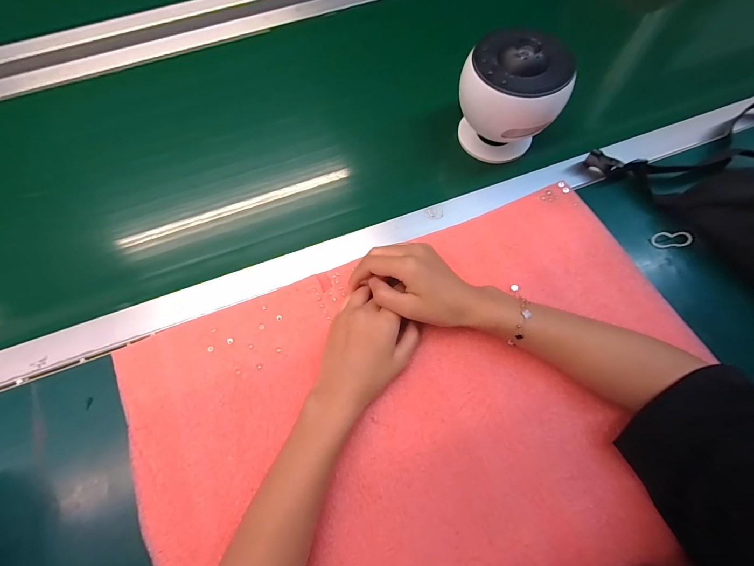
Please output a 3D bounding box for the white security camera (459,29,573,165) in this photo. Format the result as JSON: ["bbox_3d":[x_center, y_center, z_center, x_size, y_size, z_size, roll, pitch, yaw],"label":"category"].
[{"bbox_3d":[0.153,-0.210,0.391,0.110,0.125,0.094,26,70,12],"label":"white security camera"}]

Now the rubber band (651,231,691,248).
[{"bbox_3d":[0.333,-0.050,0.374,0.038,0.009,0.018,0,67,1],"label":"rubber band"}]

